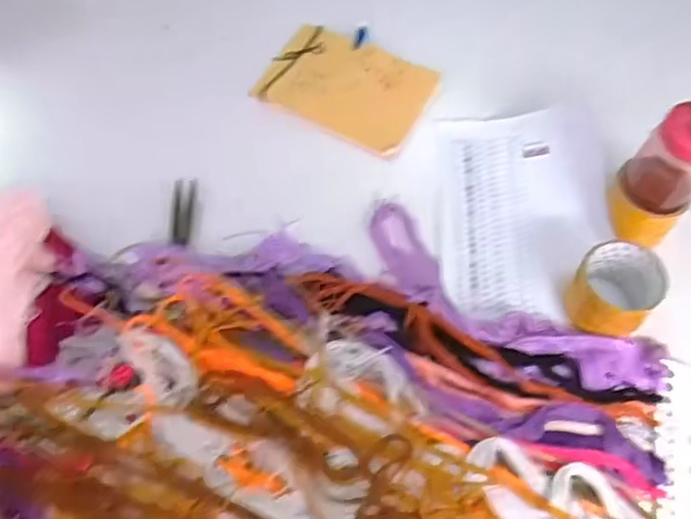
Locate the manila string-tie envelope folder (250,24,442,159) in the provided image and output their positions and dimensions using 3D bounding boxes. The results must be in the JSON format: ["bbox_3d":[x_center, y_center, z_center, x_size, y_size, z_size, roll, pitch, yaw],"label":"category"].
[{"bbox_3d":[0.001,-0.224,0.864,0.208,0.013,0.152,27,67,13],"label":"manila string-tie envelope folder"}]

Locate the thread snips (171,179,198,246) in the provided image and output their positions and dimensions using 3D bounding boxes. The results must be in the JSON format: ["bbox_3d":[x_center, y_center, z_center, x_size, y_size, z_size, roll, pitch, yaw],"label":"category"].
[{"bbox_3d":[-0.189,-0.059,0.784,0.025,0.013,0.089,-2,62,-2],"label":"thread snips"}]

